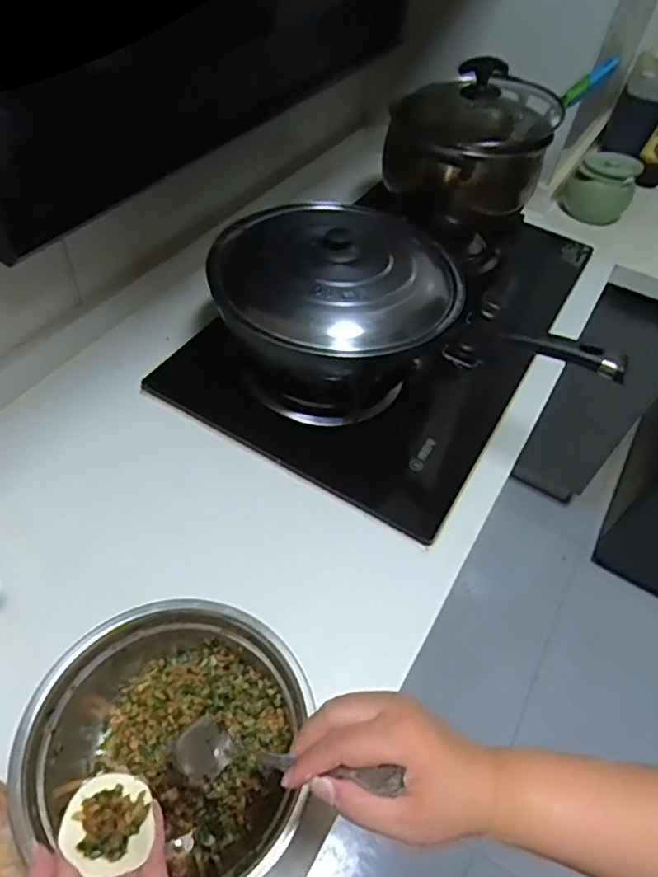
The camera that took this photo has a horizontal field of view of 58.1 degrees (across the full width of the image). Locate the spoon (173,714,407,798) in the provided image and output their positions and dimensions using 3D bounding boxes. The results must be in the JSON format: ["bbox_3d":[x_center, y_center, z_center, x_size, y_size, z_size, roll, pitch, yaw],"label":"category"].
[{"bbox_3d":[-0.033,0.200,0.369,0.161,0.010,0.036,-6,48,25],"label":"spoon"}]

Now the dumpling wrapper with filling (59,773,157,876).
[{"bbox_3d":[-0.140,0.244,0.376,0.052,0.015,0.053,2,52,-3],"label":"dumpling wrapper with filling"}]

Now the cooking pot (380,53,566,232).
[{"bbox_3d":[0.229,-0.492,0.949,0.246,0.203,0.266,18,53,9],"label":"cooking pot"}]

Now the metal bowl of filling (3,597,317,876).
[{"bbox_3d":[-0.135,0.255,0.511,0.212,0.093,0.201,4,50,-5],"label":"metal bowl of filling"}]

